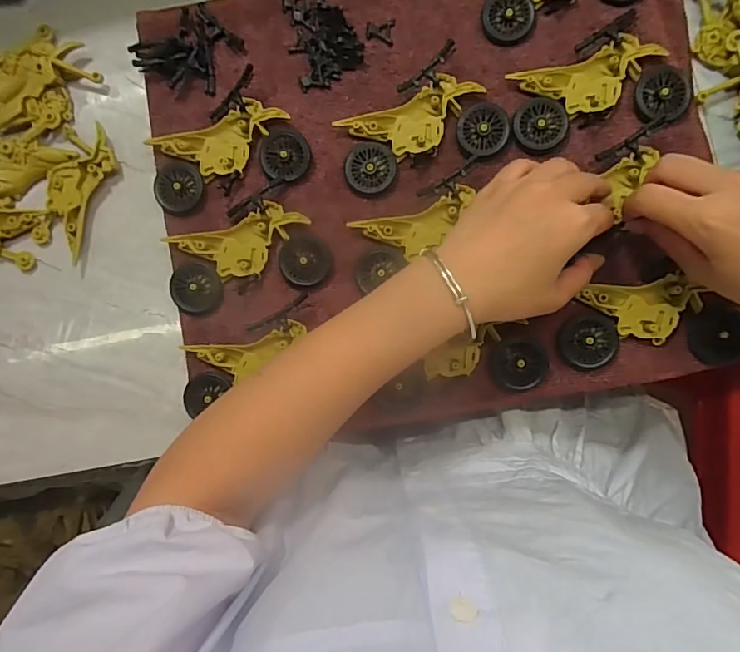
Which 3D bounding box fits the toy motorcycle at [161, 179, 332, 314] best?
[{"bbox_3d":[-0.093,-0.051,0.355,0.112,0.011,0.073,-23,86,3],"label":"toy motorcycle"}]

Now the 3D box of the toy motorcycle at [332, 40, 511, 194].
[{"bbox_3d":[0.034,-0.137,0.348,0.111,0.013,0.076,-32,85,3],"label":"toy motorcycle"}]

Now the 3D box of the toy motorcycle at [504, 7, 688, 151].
[{"bbox_3d":[0.158,-0.171,0.342,0.116,0.014,0.078,-9,87,4],"label":"toy motorcycle"}]

